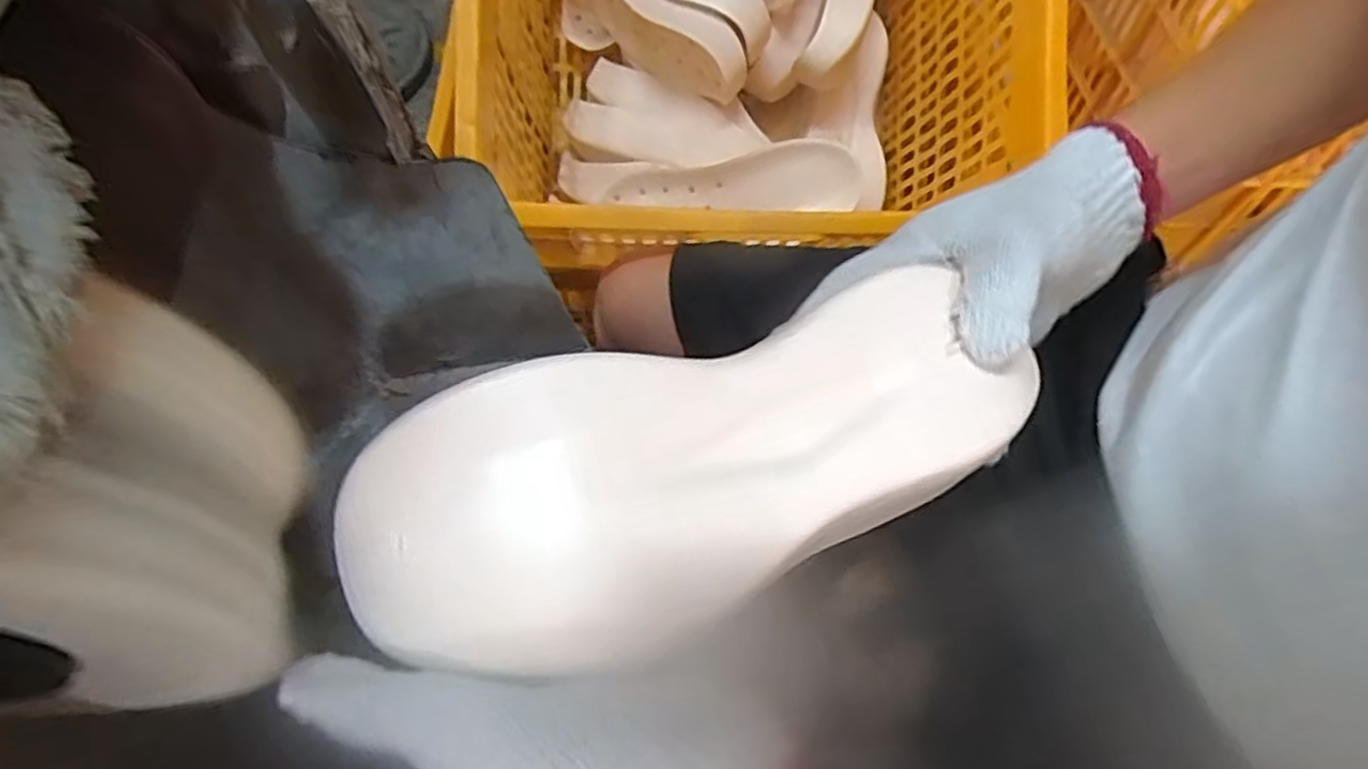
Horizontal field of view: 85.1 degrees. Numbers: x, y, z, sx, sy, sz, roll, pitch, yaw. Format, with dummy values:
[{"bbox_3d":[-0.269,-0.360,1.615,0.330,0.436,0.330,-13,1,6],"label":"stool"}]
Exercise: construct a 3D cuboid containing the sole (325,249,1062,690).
[{"bbox_3d":[0.012,0.026,0.266,0.245,0.027,0.095,-16,62,-18],"label":"sole"}]

